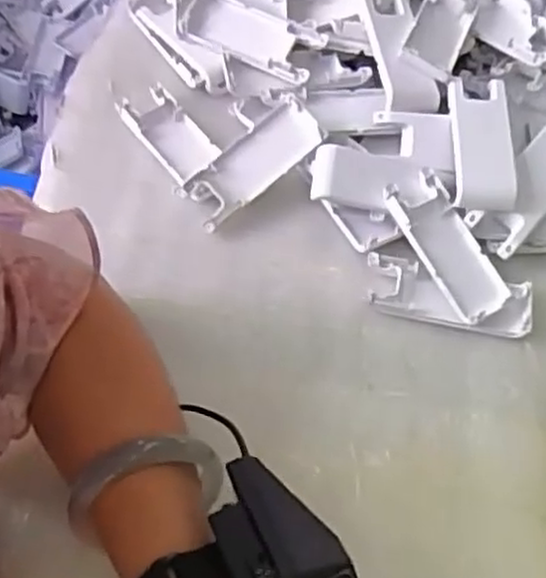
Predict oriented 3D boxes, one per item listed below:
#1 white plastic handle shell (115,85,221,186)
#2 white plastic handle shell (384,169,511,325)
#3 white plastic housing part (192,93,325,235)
[{"bbox_3d":[-0.070,-0.107,0.529,0.040,0.023,0.089,-31,66,-21],"label":"white plastic handle shell"},{"bbox_3d":[0.111,-0.027,0.478,0.043,0.016,0.099,-28,79,-20],"label":"white plastic handle shell"},{"bbox_3d":[-0.013,-0.084,0.503,0.100,0.012,0.043,-42,69,-1],"label":"white plastic housing part"}]

